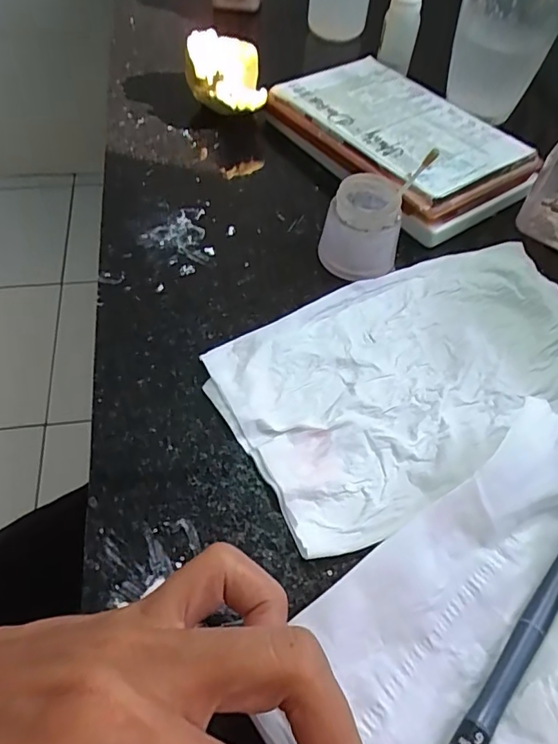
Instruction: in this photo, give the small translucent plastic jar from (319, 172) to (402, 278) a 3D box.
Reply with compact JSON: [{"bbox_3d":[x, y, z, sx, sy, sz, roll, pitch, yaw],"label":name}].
[{"bbox_3d":[0.042,-0.074,0.262,0.038,0.041,0.039,1,54,-2],"label":"small translucent plastic jar"}]

